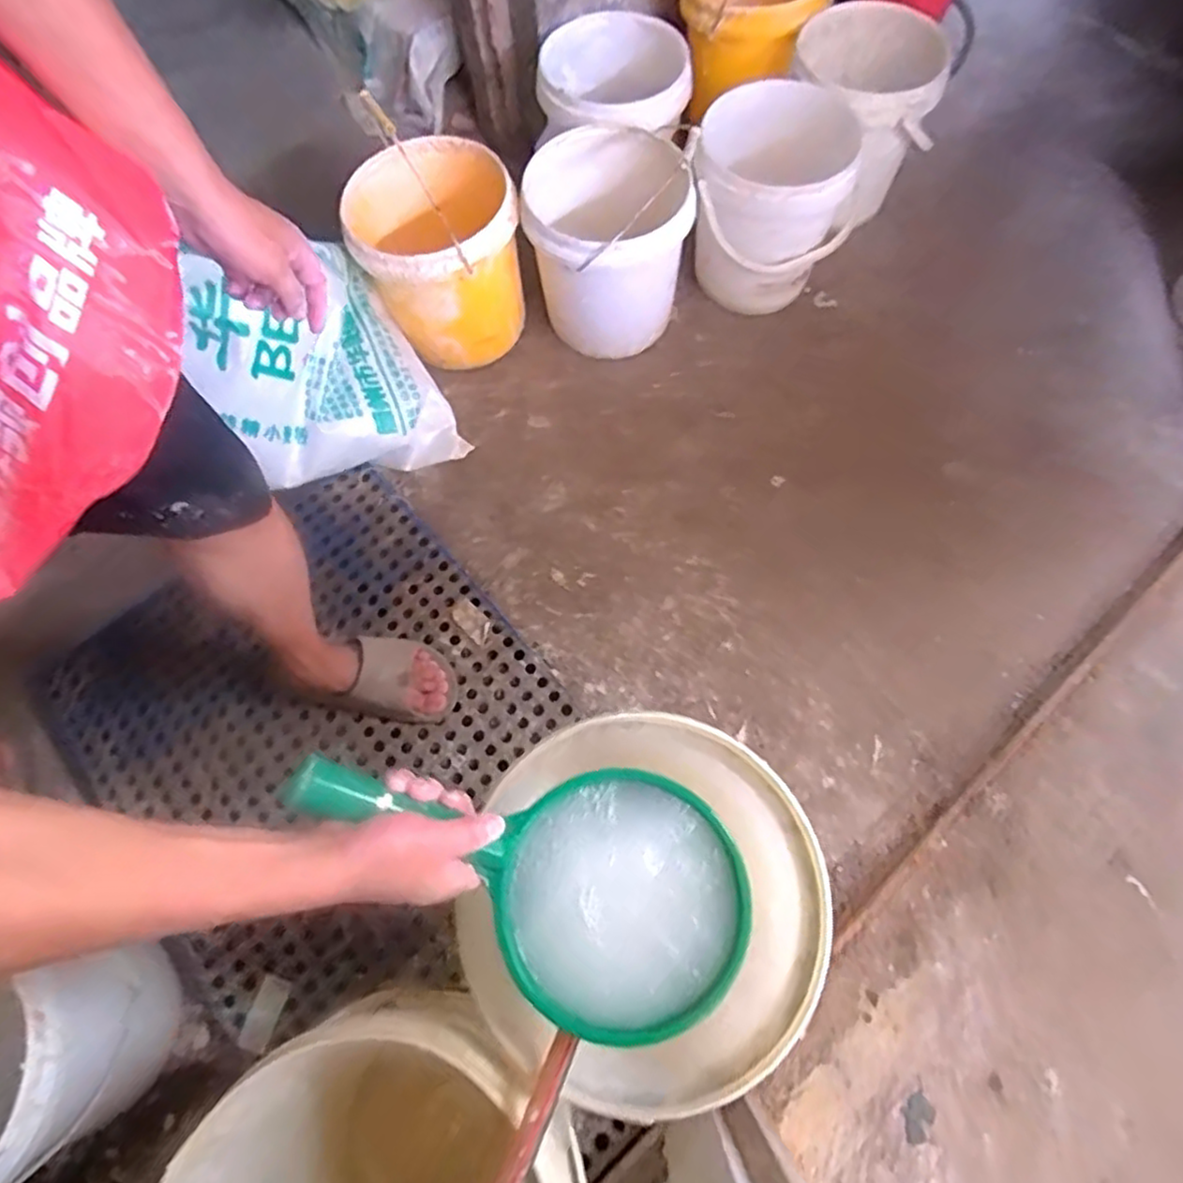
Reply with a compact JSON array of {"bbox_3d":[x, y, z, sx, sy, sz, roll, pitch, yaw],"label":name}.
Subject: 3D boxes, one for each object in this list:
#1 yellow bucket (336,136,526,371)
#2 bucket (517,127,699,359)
[{"bbox_3d":[-0.248,-0.550,1.151,0.254,0.257,0.271,0,66,0],"label":"yellow bucket"},{"bbox_3d":[0.031,-0.566,1.127,0.253,0.286,0.273,0,66,0],"label":"bucket"}]

